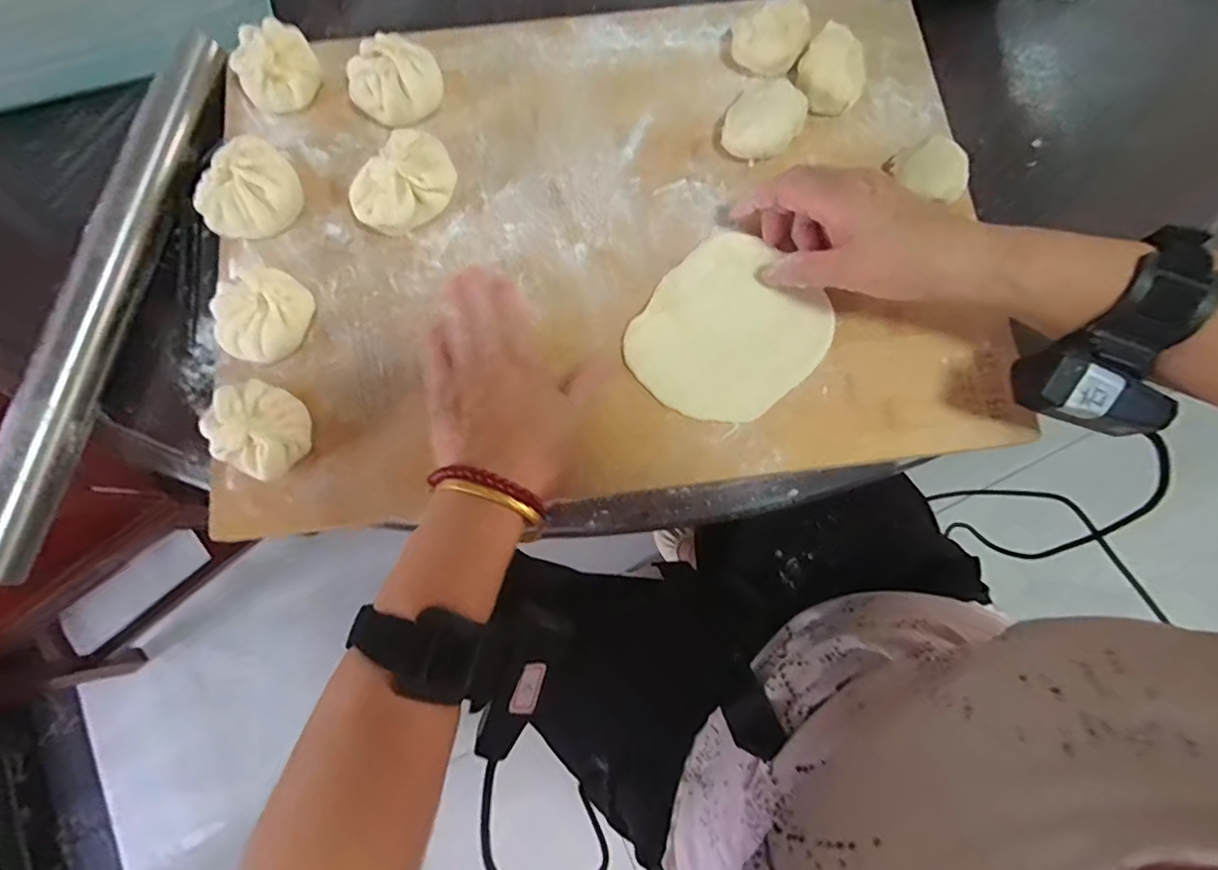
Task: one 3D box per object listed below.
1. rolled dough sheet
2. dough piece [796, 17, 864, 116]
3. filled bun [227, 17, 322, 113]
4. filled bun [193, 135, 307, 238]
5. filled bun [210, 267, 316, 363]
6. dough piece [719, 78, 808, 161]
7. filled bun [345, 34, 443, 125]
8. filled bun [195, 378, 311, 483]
[{"bbox_3d":[0.075,-0.064,0.352,0.104,0.006,0.117,40,81,7],"label":"rolled dough sheet"},{"bbox_3d":[0.152,-0.246,0.377,0.044,0.037,0.036,21,78,5],"label":"dough piece"},{"bbox_3d":[-0.225,-0.250,0.379,0.052,0.027,0.052,-30,79,-6],"label":"filled bun"},{"bbox_3d":[-0.232,-0.157,0.358,0.053,0.027,0.061,43,81,9],"label":"filled bun"},{"bbox_3d":[-0.208,-0.072,0.338,0.047,0.027,0.056,41,80,8],"label":"filled bun"},{"bbox_3d":[0.104,-0.210,0.376,0.046,0.028,0.045,30,79,6],"label":"dough piece"},{"bbox_3d":[-0.143,-0.238,0.378,0.058,0.030,0.052,-18,78,-4],"label":"filled bun"},{"bbox_3d":[-0.202,-0.005,0.322,0.053,0.024,0.050,1,72,-2],"label":"filled bun"}]

